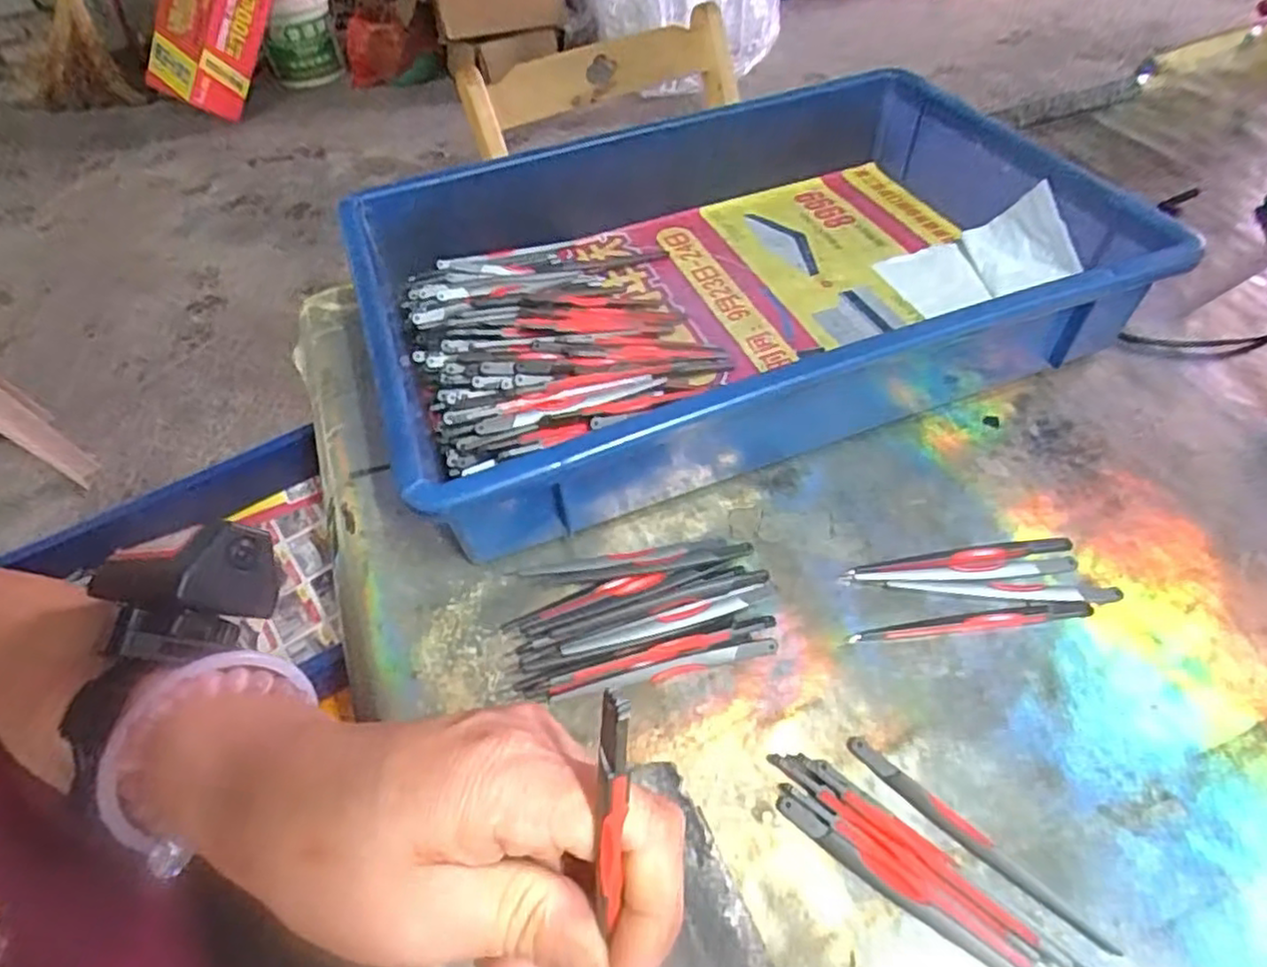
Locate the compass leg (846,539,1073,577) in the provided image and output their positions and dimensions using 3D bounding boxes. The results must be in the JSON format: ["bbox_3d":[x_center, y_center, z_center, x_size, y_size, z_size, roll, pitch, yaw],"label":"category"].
[{"bbox_3d":[0.157,0.037,0.336,0.104,0.004,0.013,-6,50,-1],"label":"compass leg"}]

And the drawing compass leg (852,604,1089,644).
[{"bbox_3d":[0.152,0.063,0.316,0.108,0.004,0.009,-6,50,-1],"label":"drawing compass leg"}]

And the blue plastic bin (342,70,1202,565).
[{"bbox_3d":[0.062,-0.137,0.445,0.431,0.077,0.295,-19,52,-11],"label":"blue plastic bin"}]

